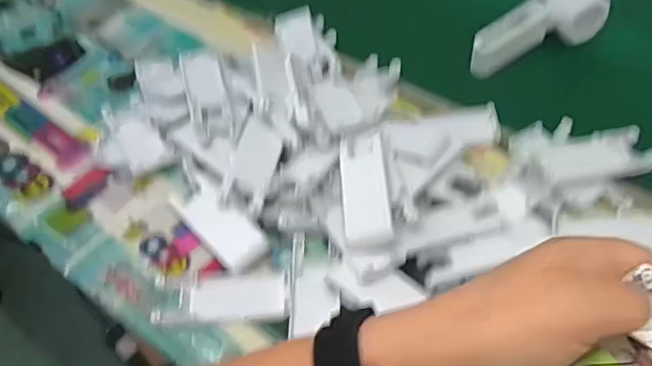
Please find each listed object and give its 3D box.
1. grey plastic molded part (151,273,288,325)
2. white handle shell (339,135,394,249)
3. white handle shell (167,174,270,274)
[{"bbox_3d":[-0.081,0.089,0.441,0.100,0.010,0.040,-5,54,-1],"label":"grey plastic molded part"},{"bbox_3d":[0.031,0.004,0.454,0.034,0.024,0.099,-4,54,0],"label":"white handle shell"},{"bbox_3d":[-0.092,0.033,0.480,0.043,0.011,0.094,-39,61,-23],"label":"white handle shell"}]

